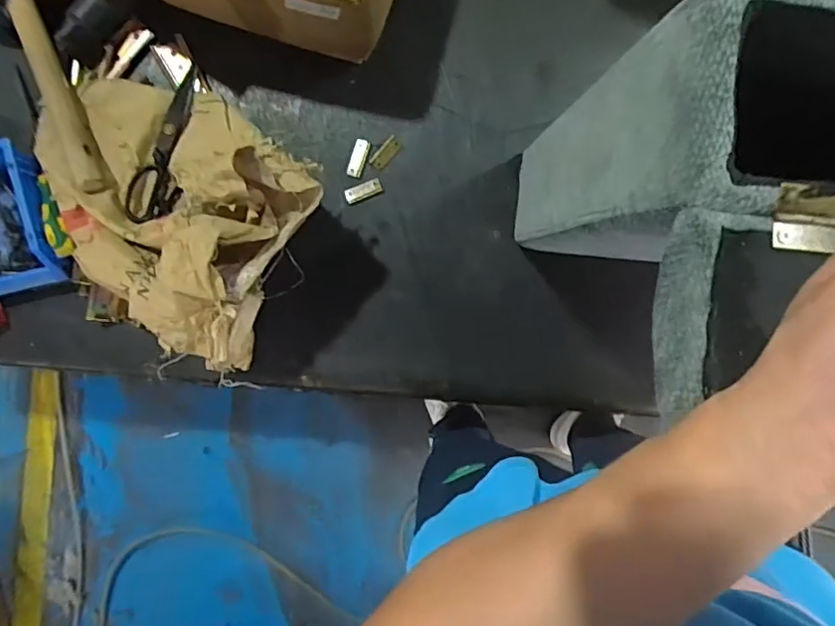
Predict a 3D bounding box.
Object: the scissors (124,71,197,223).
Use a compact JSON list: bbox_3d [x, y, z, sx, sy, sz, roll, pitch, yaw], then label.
[{"bbox_3d":[-0.317,-0.219,0.707,0.054,0.025,0.245,5,68,-2],"label":"scissors"}]

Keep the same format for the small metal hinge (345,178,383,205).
[{"bbox_3d":[-0.075,-0.170,0.777,0.053,0.004,0.021,-25,93,-12],"label":"small metal hinge"}]

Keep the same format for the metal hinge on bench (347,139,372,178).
[{"bbox_3d":[-0.081,-0.214,0.774,0.022,0.007,0.053,18,92,-2],"label":"metal hinge on bench"}]

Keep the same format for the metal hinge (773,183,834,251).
[{"bbox_3d":[0.224,-0.052,0.311,0.046,0.009,0.035,4,93,-2],"label":"metal hinge"}]

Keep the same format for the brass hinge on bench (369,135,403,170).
[{"bbox_3d":[-0.043,-0.221,0.773,0.023,0.006,0.049,43,91,-3],"label":"brass hinge on bench"}]

